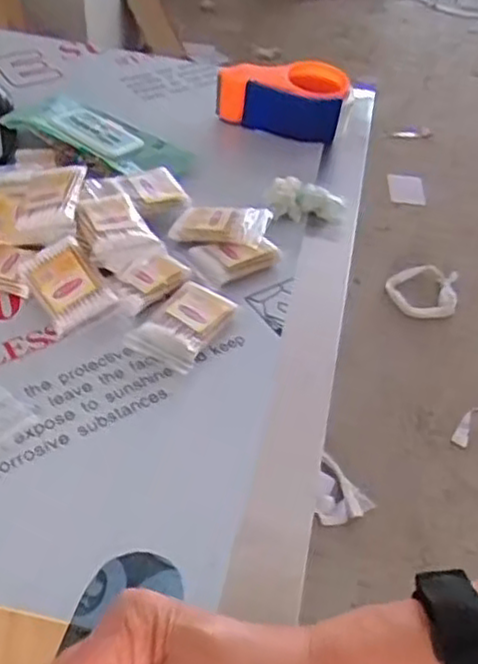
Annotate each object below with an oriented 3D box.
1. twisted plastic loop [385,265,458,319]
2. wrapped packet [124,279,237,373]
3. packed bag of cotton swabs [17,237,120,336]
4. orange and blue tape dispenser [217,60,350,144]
[{"bbox_3d":[0.368,-0.090,1.425,0.131,0.035,0.145,11,44,6],"label":"twisted plastic loop"},{"bbox_3d":[-0.050,-0.007,0.624,0.063,0.020,0.088,24,49,19],"label":"wrapped packet"},{"bbox_3d":[-0.151,-0.041,0.625,0.057,0.007,0.076,-35,82,-8],"label":"packed bag of cotton swabs"},{"bbox_3d":[0.055,-0.290,0.882,0.161,0.068,0.077,2,46,-2],"label":"orange and blue tape dispenser"}]

